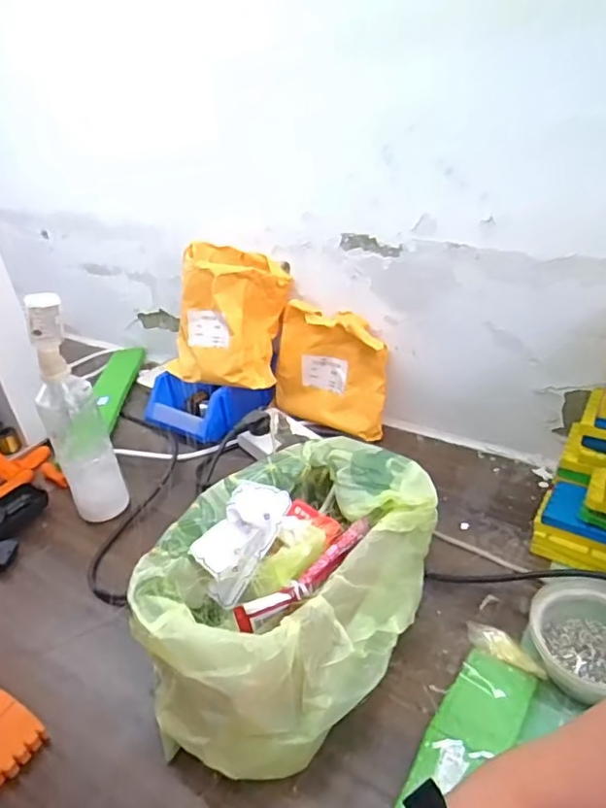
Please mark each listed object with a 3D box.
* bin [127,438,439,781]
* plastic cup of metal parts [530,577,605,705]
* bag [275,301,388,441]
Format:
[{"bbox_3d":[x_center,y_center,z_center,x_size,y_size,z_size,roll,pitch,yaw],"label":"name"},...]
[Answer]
[{"bbox_3d":[-0.011,0.162,0.509,0.191,0.120,0.288,14,38,30],"label":"bin"},{"bbox_3d":[0.240,0.196,0.471,0.105,0.049,0.091,-16,33,-14],"label":"plastic cup of metal parts"},{"bbox_3d":[0.035,-0.049,0.785,0.168,0.156,0.059,19,41,35],"label":"bag"}]

